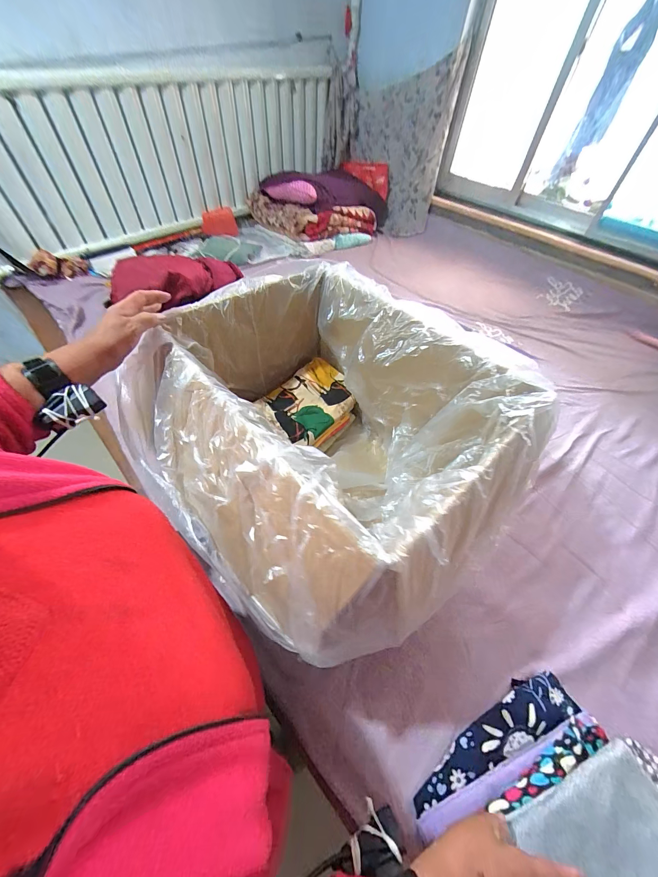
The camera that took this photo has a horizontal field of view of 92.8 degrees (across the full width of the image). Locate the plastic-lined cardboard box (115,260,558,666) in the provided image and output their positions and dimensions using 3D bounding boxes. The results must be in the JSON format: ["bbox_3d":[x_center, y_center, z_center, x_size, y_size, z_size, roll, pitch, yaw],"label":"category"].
[{"bbox_3d":[-0.021,0.001,0.598,0.514,0.340,0.587,-37,63,-27],"label":"plastic-lined cardboard box"}]

